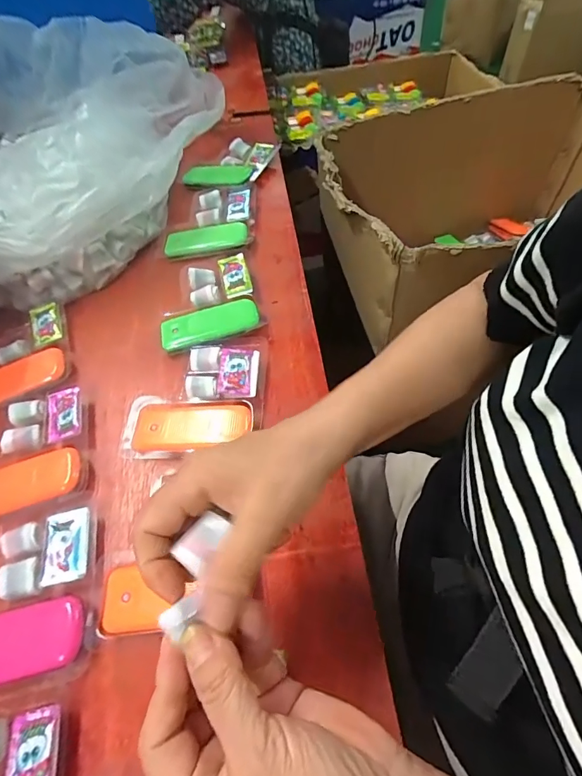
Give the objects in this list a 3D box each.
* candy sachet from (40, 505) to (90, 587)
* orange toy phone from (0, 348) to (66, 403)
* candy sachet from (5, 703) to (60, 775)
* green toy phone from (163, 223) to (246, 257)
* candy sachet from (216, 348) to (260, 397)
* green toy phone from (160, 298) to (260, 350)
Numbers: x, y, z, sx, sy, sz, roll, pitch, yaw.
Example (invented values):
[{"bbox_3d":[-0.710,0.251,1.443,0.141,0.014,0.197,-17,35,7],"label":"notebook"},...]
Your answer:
[{"bbox_3d":[-0.173,0.121,0.320,0.032,0.004,0.052,-12,56,-4],"label":"candy sachet"},{"bbox_3d":[-0.281,-0.008,0.417,0.101,0.011,0.044,-18,56,-8],"label":"orange toy phone"},{"bbox_3d":[-0.157,0.225,0.249,0.029,0.004,0.053,-12,56,-4],"label":"candy sachet"},{"bbox_3d":[-0.106,-0.187,0.524,0.102,0.011,0.042,-6,56,0],"label":"green toy phone"},{"bbox_3d":[-0.051,-0.016,0.400,0.036,0.009,0.053,-1,56,4],"label":"candy sachet"},{"bbox_3d":[-0.088,-0.069,0.445,0.103,0.011,0.046,-12,56,-4],"label":"green toy phone"}]

